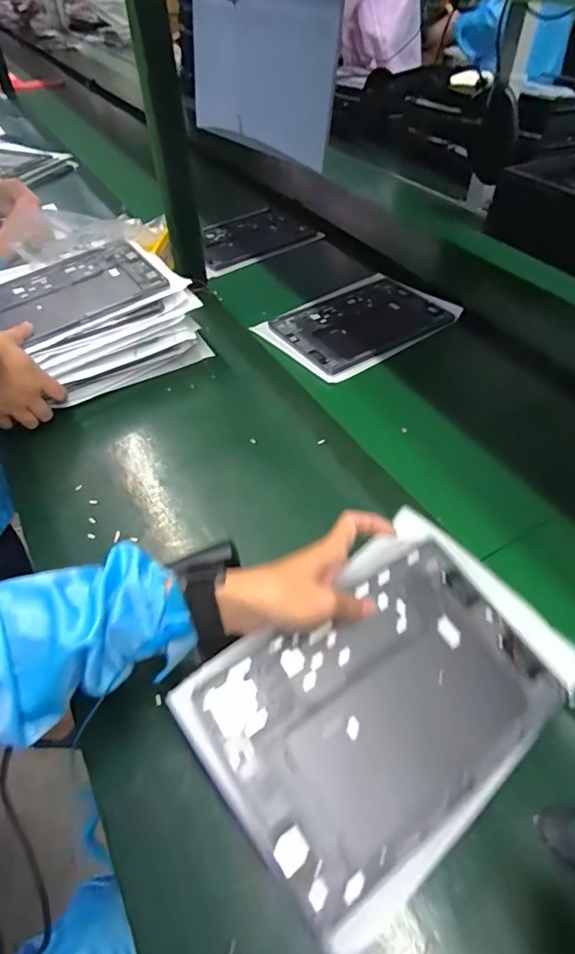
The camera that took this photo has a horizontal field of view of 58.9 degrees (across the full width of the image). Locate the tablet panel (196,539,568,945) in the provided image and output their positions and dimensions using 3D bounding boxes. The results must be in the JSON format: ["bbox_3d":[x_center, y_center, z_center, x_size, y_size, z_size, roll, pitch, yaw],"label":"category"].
[{"bbox_3d":[0.079,0.170,0.393,0.251,0.007,0.175,-25,60,-24],"label":"tablet panel"}]

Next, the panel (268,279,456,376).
[{"bbox_3d":[0.118,-0.251,0.817,0.256,0.005,0.176,-27,52,-21],"label":"panel"}]

